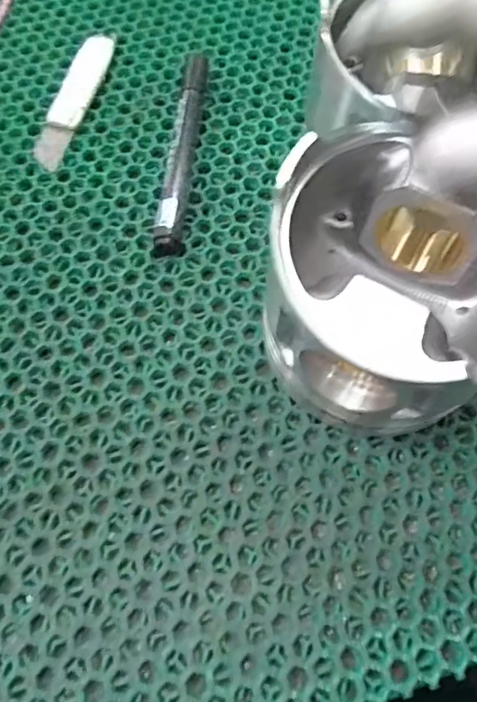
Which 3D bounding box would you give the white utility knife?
[{"bbox_3d":[-0.105,-0.162,0.345,0.022,0.007,0.108,15,68,6],"label":"white utility knife"}]

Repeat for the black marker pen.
[{"bbox_3d":[-0.032,-0.127,0.325,0.016,0.017,0.155,6,68,2],"label":"black marker pen"}]

